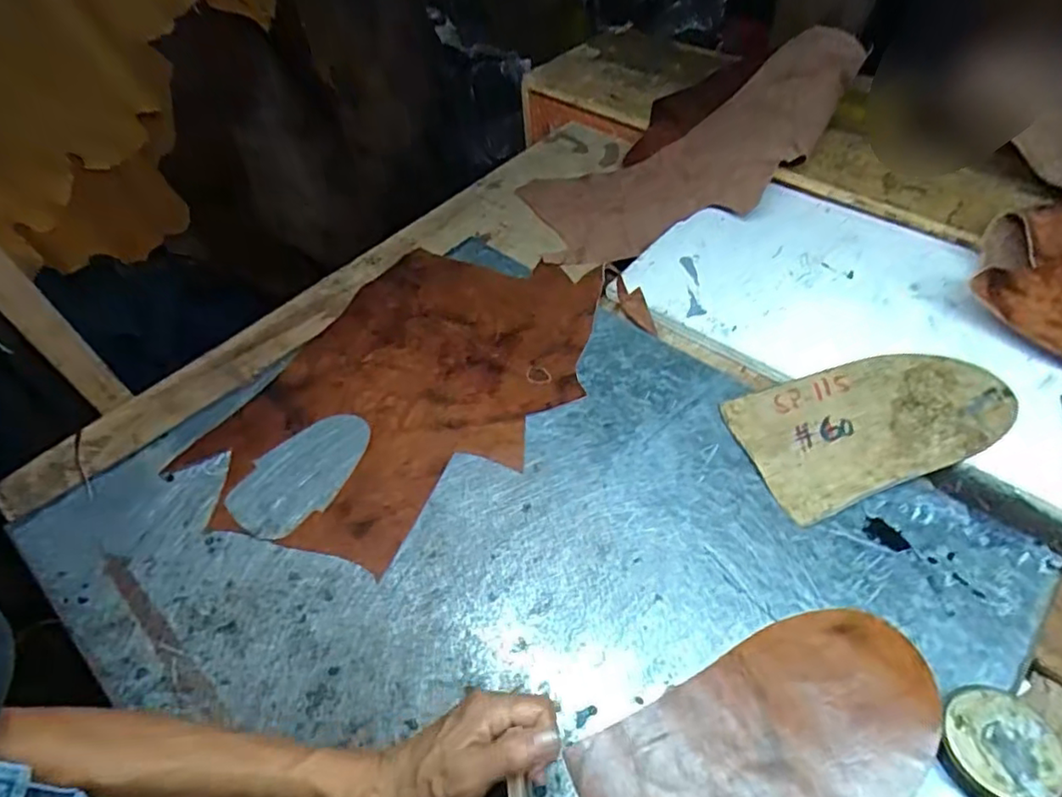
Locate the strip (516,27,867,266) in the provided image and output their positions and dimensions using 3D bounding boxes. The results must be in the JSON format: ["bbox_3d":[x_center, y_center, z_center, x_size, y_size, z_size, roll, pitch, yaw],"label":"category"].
[{"bbox_3d":[0.244,-0.352,0.879,0.493,0.074,0.205,-30,55,5],"label":"strip"}]

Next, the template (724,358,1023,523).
[{"bbox_3d":[0.355,0.019,0.631,0.272,0.007,0.147,-20,54,-6],"label":"template"}]

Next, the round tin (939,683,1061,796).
[{"bbox_3d":[0.337,0.252,0.441,0.070,0.032,0.079,23,57,19],"label":"round tin"}]

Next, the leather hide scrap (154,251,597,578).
[{"bbox_3d":[-0.124,-0.025,0.708,0.305,0.012,0.481,26,58,19],"label":"leather hide scrap"}]

